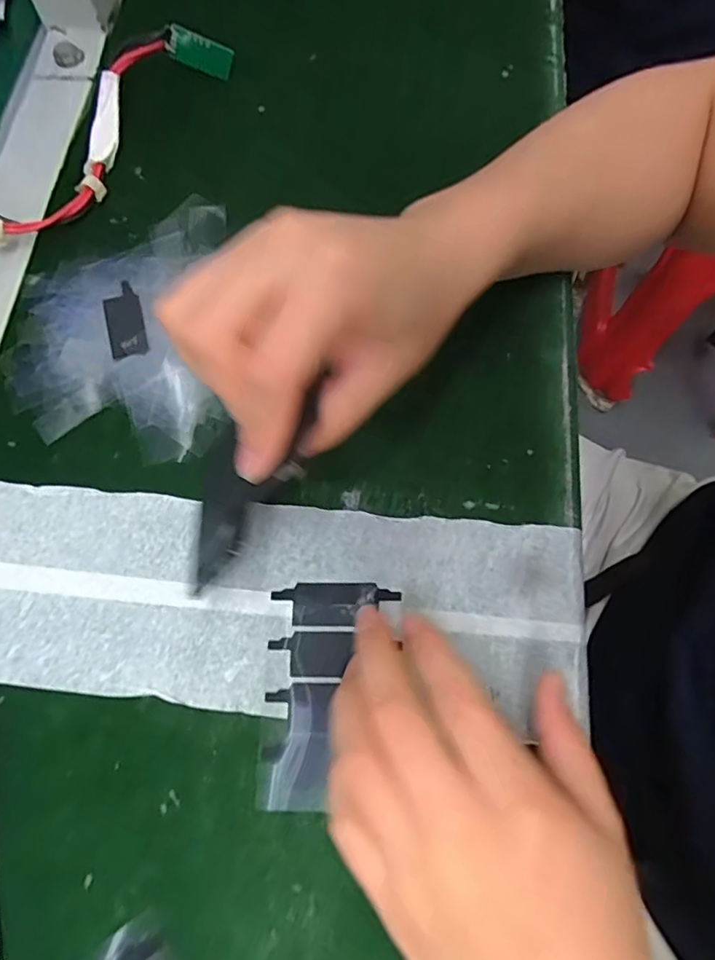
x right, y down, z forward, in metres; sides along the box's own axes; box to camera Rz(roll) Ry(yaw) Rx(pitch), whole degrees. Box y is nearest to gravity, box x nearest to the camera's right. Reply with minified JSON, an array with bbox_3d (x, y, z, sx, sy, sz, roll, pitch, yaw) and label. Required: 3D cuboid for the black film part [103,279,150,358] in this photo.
[{"bbox_3d":[-0.123,-0.085,0.297,0.019,0.004,0.046,-16,71,-5],"label":"black film part"}]

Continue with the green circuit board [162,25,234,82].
[{"bbox_3d":[-0.096,-0.262,0.345,0.039,0.017,0.004,8,50,-23],"label":"green circuit board"}]

